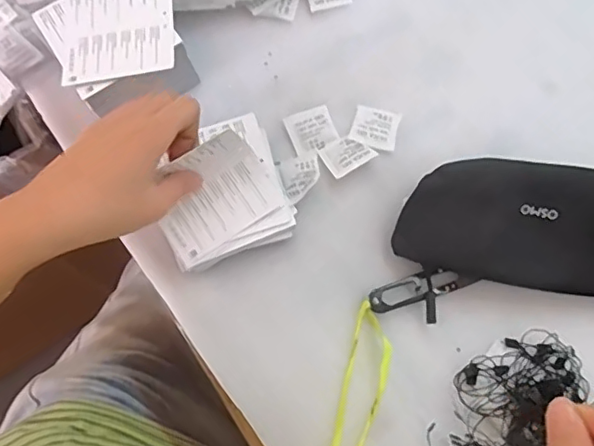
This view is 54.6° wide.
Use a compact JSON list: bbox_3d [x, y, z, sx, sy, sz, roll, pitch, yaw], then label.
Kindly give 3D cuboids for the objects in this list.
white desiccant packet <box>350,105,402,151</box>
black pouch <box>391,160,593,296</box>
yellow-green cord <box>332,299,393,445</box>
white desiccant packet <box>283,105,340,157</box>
[{"bbox_3d":[0.066,-0.080,0.485,0.038,0.004,0.040,15,65,6],"label":"white desiccant packet"},{"bbox_3d":[0.187,0.002,0.430,0.212,0.044,0.082,9,71,6],"label":"black pouch"},{"bbox_3d":[0.044,0.140,0.400,0.041,0.011,0.164,14,71,8],"label":"yellow-green cord"},{"bbox_3d":[0.013,-0.078,0.487,0.038,0.004,0.041,-22,71,-5],"label":"white desiccant packet"}]

